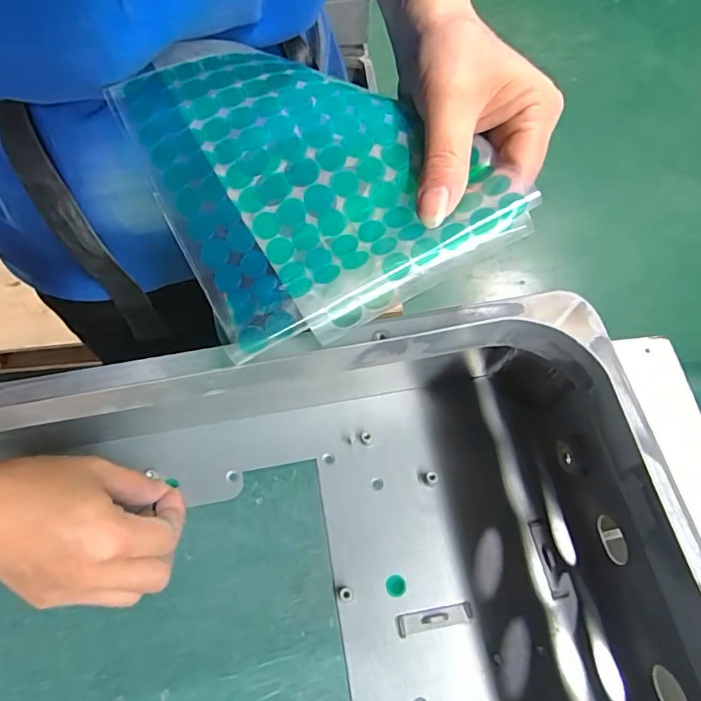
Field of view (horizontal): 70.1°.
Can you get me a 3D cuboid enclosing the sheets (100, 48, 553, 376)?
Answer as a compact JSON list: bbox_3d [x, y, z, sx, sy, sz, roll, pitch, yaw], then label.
[{"bbox_3d":[-0.020,-0.087,0.227,0.135,0.023,0.158,-27,79,2],"label":"sheets"}]

